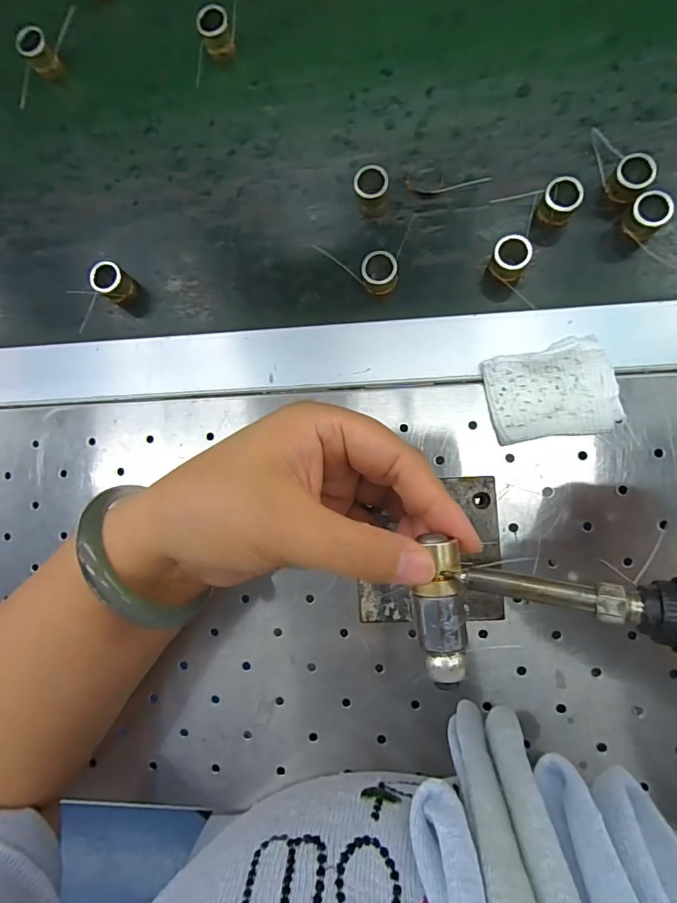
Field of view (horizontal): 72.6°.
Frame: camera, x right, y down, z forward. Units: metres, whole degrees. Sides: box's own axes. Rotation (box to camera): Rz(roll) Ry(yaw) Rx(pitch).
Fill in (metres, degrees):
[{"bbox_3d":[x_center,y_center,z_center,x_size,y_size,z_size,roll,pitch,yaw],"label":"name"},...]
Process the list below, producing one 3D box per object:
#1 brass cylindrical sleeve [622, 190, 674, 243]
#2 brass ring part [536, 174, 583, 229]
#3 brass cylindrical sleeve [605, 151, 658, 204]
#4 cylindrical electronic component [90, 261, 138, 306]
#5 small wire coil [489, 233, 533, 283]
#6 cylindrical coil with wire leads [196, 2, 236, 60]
[{"bbox_3d":[0.169,-0.129,0.254,0.019,0.020,0.019,0,85,6],"label":"brass cylindrical sleeve"},{"bbox_3d":[0.124,-0.139,0.260,0.019,0.021,0.020,0,85,6],"label":"brass ring part"},{"bbox_3d":[0.162,-0.151,0.257,0.019,0.019,0.021,44,91,7],"label":"brass cylindrical sleeve"},{"bbox_3d":[-0.140,-0.105,0.288,0.021,0.019,0.020,0,85,6],"label":"cylindrical electronic component"},{"bbox_3d":[0.096,-0.107,0.261,0.020,0.022,0.023,25,88,7],"label":"small wire coil"},{"bbox_3d":[-0.079,-0.269,0.297,0.019,0.023,0.014,-20,84,4],"label":"cylindrical coil with wire leads"}]

